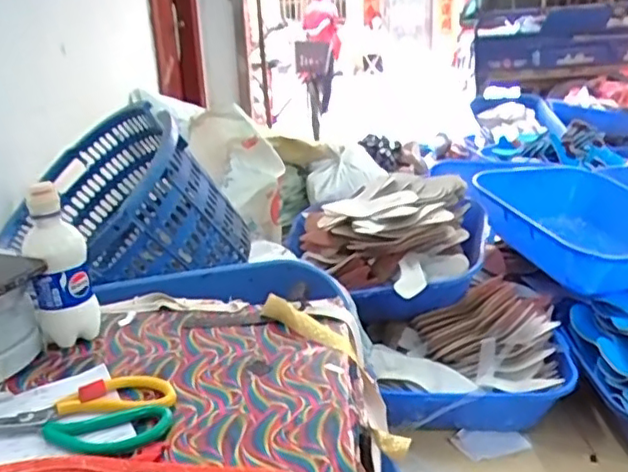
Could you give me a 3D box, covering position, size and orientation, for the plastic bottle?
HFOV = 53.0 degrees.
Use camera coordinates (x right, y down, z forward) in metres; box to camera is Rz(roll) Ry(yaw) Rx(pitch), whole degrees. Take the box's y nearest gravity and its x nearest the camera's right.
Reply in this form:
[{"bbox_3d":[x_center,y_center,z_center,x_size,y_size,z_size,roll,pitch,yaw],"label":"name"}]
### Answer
[{"bbox_3d":[-0.272,0.031,0.673,0.058,0.168,0.071,-9,20,-16],"label":"plastic bottle"}]

